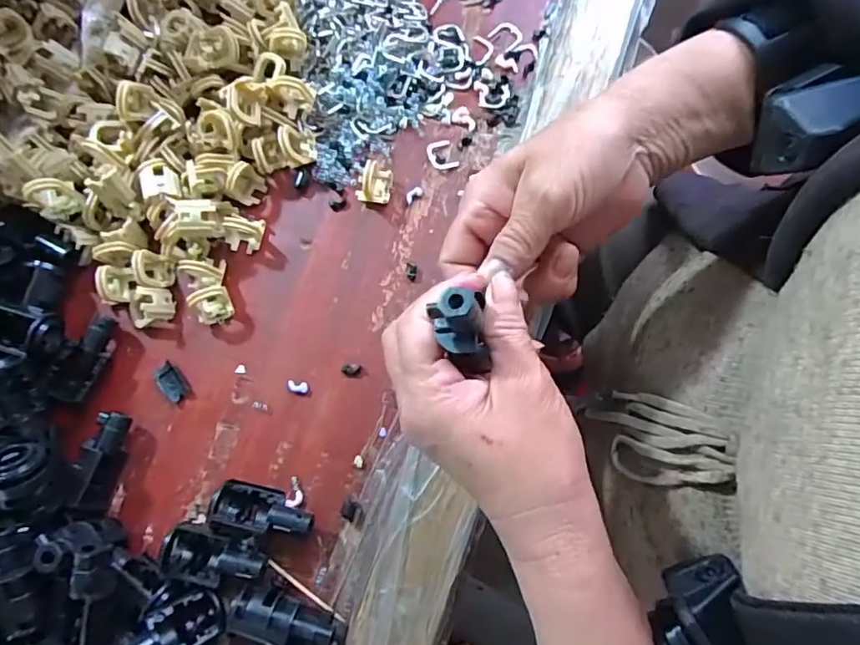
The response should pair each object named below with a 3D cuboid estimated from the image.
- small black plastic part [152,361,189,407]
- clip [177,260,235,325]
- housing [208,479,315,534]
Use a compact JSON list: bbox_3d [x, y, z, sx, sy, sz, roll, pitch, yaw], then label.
[{"bbox_3d":[-0.152,0.036,0.319,0.013,0.005,0.025,-40,80,-3],"label":"small black plastic part"},{"bbox_3d":[-0.136,-0.021,0.324,0.028,0.013,0.041,-11,80,2],"label":"clip"},{"bbox_3d":[-0.089,0.100,0.291,0.053,0.021,0.020,11,81,6],"label":"housing"}]

